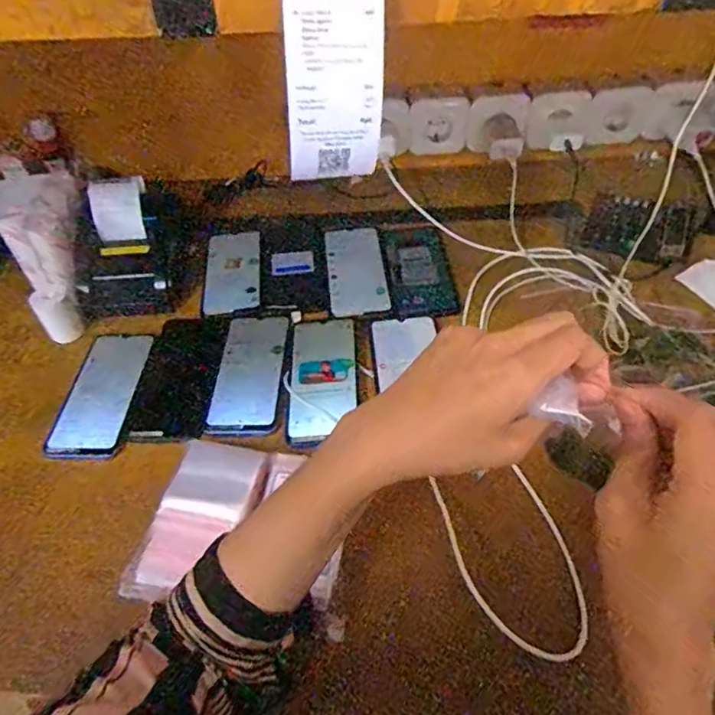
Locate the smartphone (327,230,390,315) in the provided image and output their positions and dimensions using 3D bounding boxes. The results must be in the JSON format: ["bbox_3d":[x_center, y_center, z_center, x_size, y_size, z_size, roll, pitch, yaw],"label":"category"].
[{"bbox_3d":[-0.003,-0.114,0.711,0.071,0.011,0.172,-5,50,-2],"label":"smartphone"}]

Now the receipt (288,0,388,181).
[{"bbox_3d":[-0.010,-0.191,0.342,0.057,0.155,0.067,5,24,7],"label":"receipt"}]

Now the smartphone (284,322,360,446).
[{"bbox_3d":[-0.037,0.021,0.594,0.069,0.006,0.164,0,50,3],"label":"smartphone"}]

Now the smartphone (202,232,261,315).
[{"bbox_3d":[-0.157,-0.112,0.709,0.067,0.011,0.138,0,57,-9],"label":"smartphone"}]

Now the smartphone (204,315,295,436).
[{"bbox_3d":[-0.113,0.013,0.607,0.073,0.006,0.162,1,50,3],"label":"smartphone"}]

